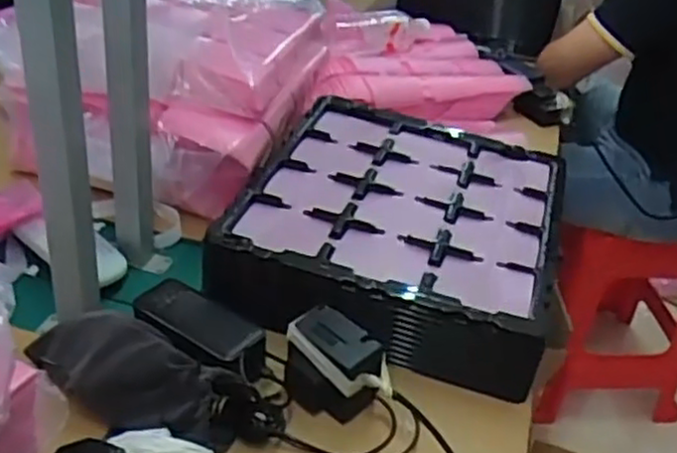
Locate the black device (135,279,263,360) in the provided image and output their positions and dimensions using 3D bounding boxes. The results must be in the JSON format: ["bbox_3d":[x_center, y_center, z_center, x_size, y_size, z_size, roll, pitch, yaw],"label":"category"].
[{"bbox_3d":[-0.133,0.086,0.687,0.127,0.012,0.058,24,38,23],"label":"black device"}]

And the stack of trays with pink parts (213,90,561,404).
[{"bbox_3d":[0.070,0.002,0.829,0.338,0.075,0.412,15,35,10],"label":"stack of trays with pink parts"}]

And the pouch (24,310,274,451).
[{"bbox_3d":[-0.167,0.136,0.628,0.221,0.053,0.082,21,37,19],"label":"pouch"}]

